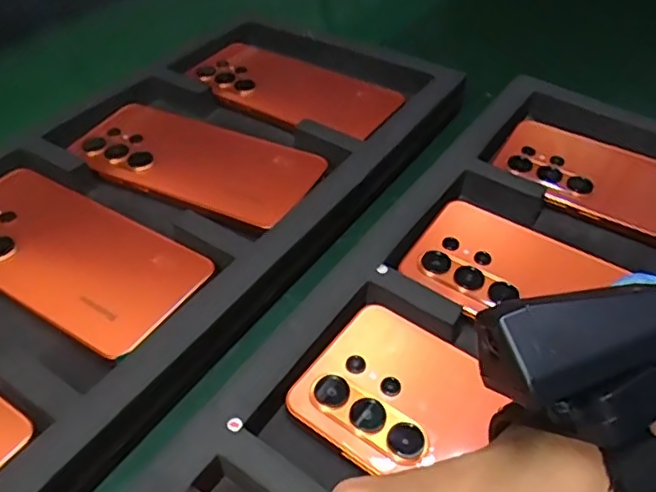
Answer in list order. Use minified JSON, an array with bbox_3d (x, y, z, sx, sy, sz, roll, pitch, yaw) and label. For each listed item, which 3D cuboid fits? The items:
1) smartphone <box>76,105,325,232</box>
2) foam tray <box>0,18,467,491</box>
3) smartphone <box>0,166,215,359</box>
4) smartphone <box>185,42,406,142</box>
[{"bbox_3d":[-0.090,-0.061,0.399,0.169,0.006,0.081,18,49,18],"label":"smartphone"},{"bbox_3d":[-0.119,-0.020,0.365,0.229,0.033,0.460,27,52,25],"label":"foam tray"},{"bbox_3d":[-0.149,0.002,0.337,0.165,0.009,0.078,24,51,23],"label":"smartphone"},{"bbox_3d":[-0.031,-0.121,0.468,0.167,0.013,0.077,26,55,19],"label":"smartphone"}]

